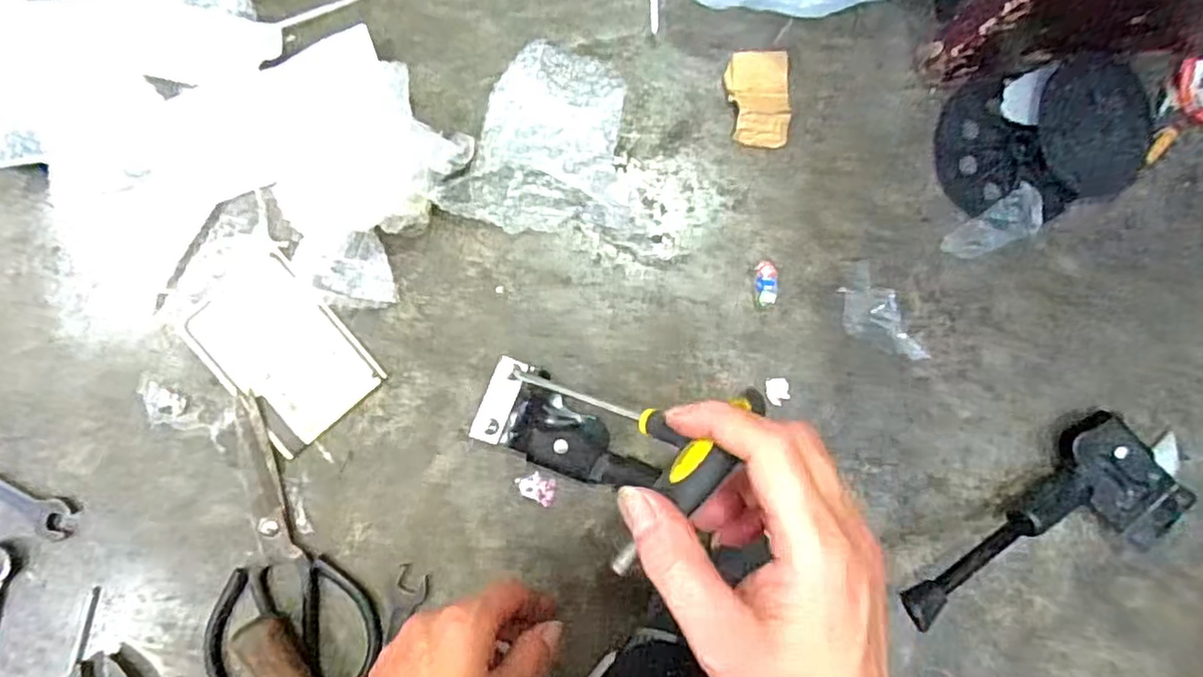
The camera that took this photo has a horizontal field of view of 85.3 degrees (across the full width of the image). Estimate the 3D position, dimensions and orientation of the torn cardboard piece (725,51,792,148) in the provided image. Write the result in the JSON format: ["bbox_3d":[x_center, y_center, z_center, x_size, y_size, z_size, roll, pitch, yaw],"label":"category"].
[{"bbox_3d":[0.118,-0.178,0.486,0.045,0.010,0.071,-4,89,-2],"label":"torn cardboard piece"}]

